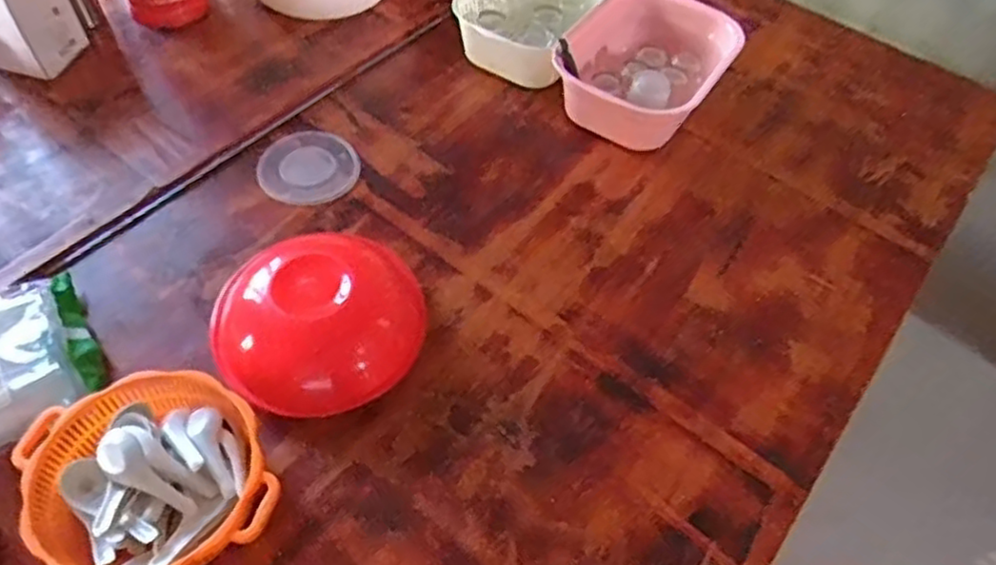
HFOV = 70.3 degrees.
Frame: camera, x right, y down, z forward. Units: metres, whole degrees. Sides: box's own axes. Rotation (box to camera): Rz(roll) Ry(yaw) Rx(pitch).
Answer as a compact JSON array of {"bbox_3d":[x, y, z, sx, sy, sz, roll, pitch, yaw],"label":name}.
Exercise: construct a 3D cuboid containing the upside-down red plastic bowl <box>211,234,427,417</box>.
[{"bbox_3d":[-0.216,0.039,0.839,0.252,0.091,0.227,7,55,1],"label":"upside-down red plastic bowl"}]

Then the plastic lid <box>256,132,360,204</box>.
[{"bbox_3d":[-0.279,-0.171,1.042,0.141,0.005,0.133,2,55,-3],"label":"plastic lid"}]

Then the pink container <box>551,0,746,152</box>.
[{"bbox_3d":[0.206,-0.332,1.098,0.244,0.123,0.254,32,59,17],"label":"pink container"}]

